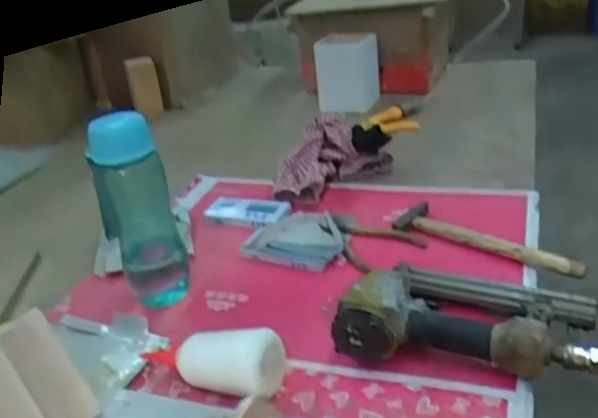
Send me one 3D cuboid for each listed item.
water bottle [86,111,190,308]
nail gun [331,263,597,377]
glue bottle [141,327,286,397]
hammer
[{"bbox_3d":[-0.188,0.002,0.710,0.084,0.232,0.078,-15,27,-16],"label":"water bottle"},{"bbox_3d":[0.169,0.102,0.609,0.249,0.067,0.149,0,27,14],"label":"nail gun"},{"bbox_3d":[-0.093,0.149,0.604,0.170,0.056,0.058,-6,23,30],"label":"glue bottle"},{"bbox_3d":[0.240,0.033,0.759,0.239,0.021,0.070,15,34,35],"label":"hammer"}]

